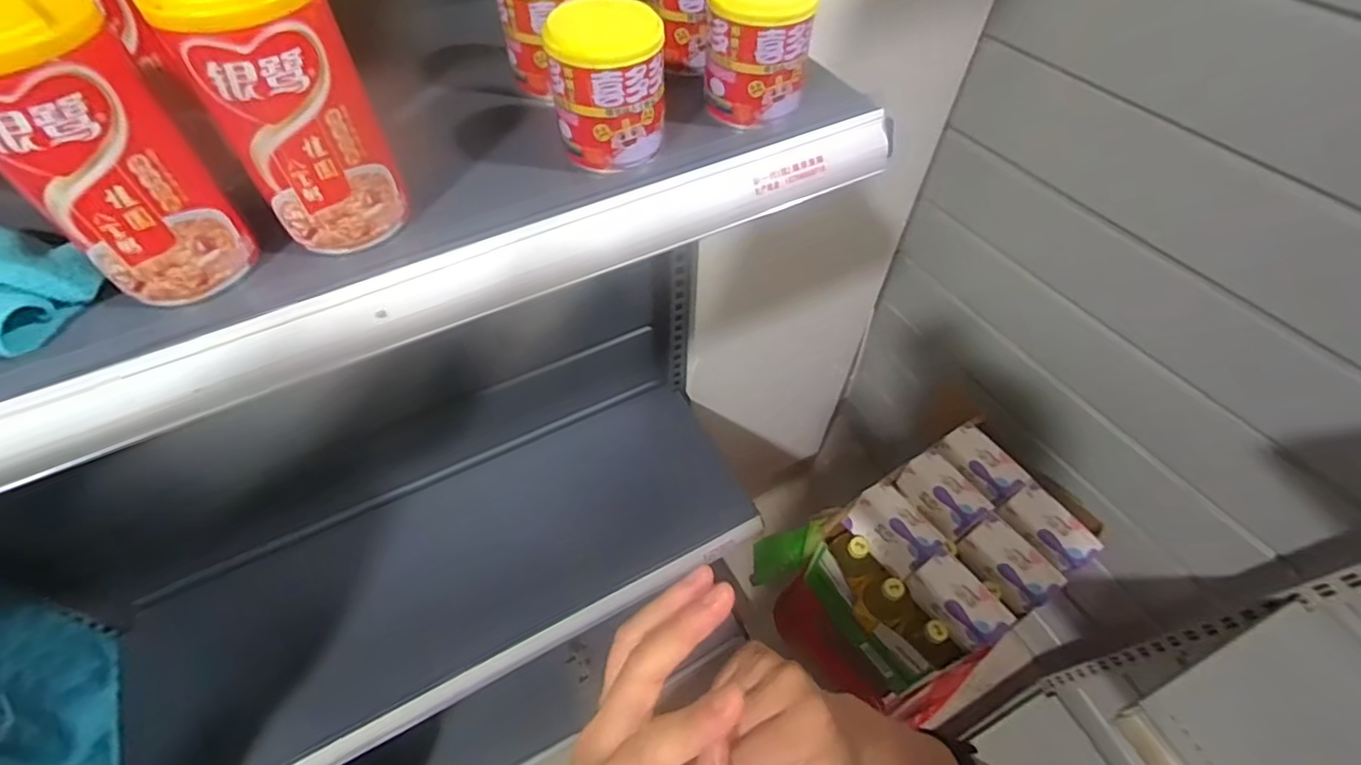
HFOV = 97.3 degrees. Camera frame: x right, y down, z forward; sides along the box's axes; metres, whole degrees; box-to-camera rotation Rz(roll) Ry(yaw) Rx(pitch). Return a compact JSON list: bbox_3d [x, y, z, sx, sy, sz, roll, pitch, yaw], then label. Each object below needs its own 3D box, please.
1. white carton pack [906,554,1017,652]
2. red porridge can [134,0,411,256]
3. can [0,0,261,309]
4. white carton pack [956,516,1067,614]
[{"bbox_3d":[0.403,0.315,0.869,0.072,0.049,0.129,-31,61,-21],"label":"white carton pack"},{"bbox_3d":[-0.181,-0.127,0.283,0.065,0.117,0.060,-23,58,-17],"label":"red porridge can"},{"bbox_3d":[-0.251,-0.097,0.261,0.061,0.117,0.062,36,61,22],"label":"can"},{"bbox_3d":[0.490,0.266,0.888,0.070,0.056,0.128,-30,60,-21],"label":"white carton pack"}]

